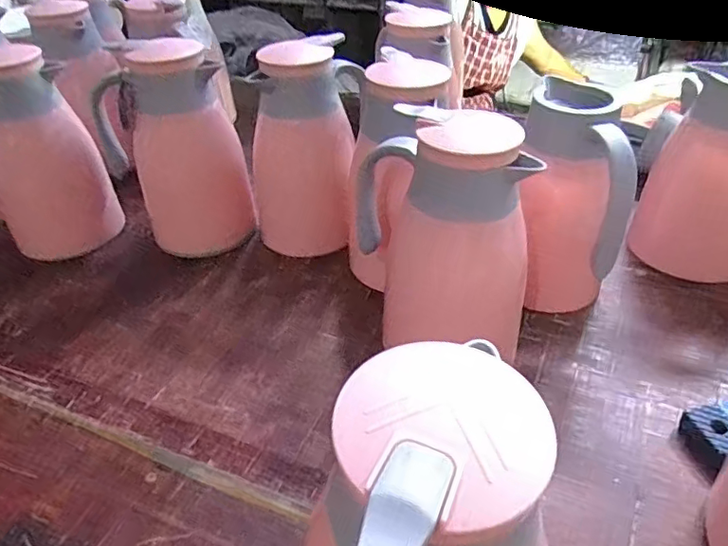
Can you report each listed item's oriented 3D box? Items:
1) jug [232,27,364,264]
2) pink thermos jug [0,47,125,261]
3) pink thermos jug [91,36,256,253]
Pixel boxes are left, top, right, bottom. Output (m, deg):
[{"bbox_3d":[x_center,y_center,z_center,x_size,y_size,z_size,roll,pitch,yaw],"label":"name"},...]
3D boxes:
[{"bbox_3d":[-0.073,-0.158,0.702,0.142,0.238,0.120,0,39,3],"label":"jug"},{"bbox_3d":[-0.429,-0.149,0.710,0.138,0.241,0.133,25,46,30],"label":"pink thermos jug"},{"bbox_3d":[-0.245,-0.163,0.715,0.158,0.245,0.120,29,48,33],"label":"pink thermos jug"}]

